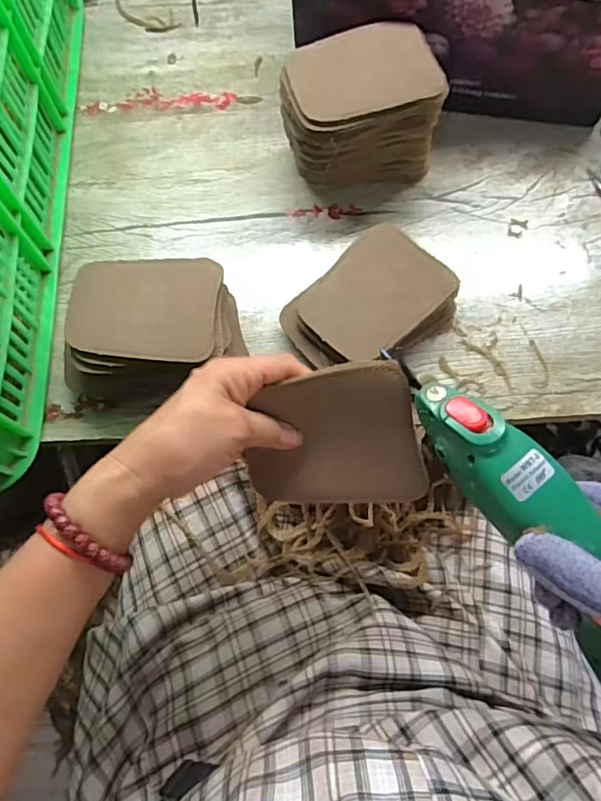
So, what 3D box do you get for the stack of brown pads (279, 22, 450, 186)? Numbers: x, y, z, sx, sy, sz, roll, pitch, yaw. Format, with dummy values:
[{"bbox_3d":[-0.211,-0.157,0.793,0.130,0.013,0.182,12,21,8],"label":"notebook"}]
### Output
[{"bbox_3d":[0.049,-0.256,0.494,0.132,0.101,0.093,-14,70,-3],"label":"stack of brown pads"}]

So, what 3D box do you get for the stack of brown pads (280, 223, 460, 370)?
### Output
[{"bbox_3d":[0.055,-0.079,0.460,0.134,0.038,0.094,-39,73,-11],"label":"stack of brown pads"}]

